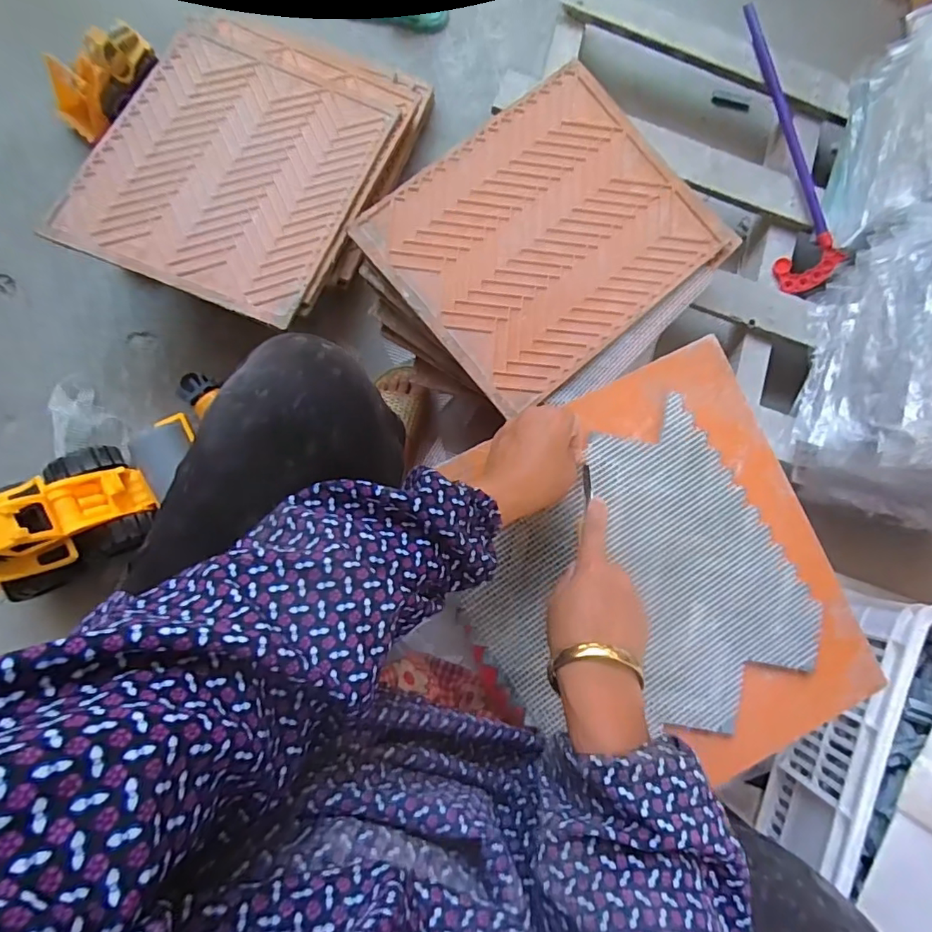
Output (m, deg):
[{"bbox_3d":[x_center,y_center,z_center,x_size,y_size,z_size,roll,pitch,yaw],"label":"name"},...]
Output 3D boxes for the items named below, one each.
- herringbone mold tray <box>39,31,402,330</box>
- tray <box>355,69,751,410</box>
[{"bbox_3d":[-0.255,-0.331,0.596,0.252,0.009,0.319,23,74,-8],"label":"herringbone mold tray"},{"bbox_3d":[0.093,-0.257,0.599,0.335,0.023,0.280,-40,92,-7],"label":"tray"}]

